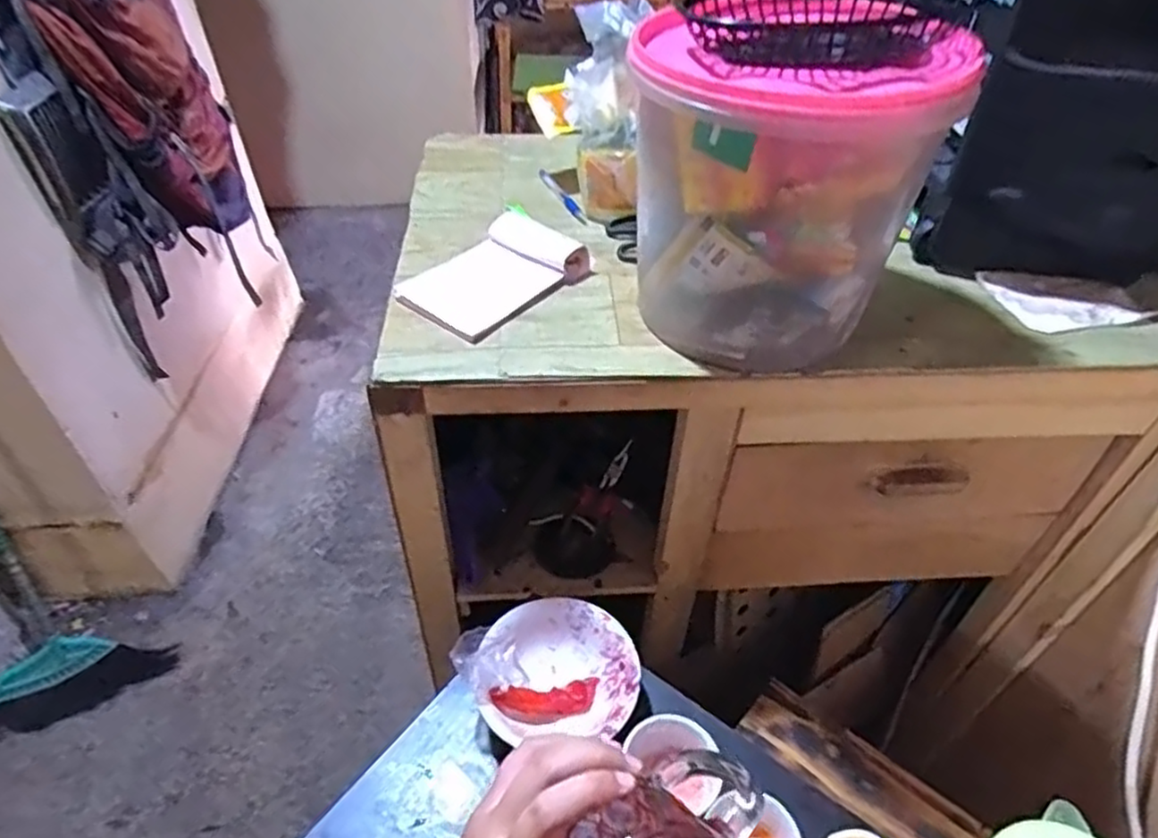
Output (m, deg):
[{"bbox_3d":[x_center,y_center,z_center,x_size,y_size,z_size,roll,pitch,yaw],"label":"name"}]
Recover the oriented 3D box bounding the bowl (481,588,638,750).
[{"bbox_3d":[-0.018,0.251,0.712,0.140,0.064,0.137,0,44,0],"label":"bowl"}]

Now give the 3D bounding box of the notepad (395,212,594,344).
[{"bbox_3d":[-0.083,-0.146,0.720,0.113,0.033,0.171,31,52,28],"label":"notepad"}]

